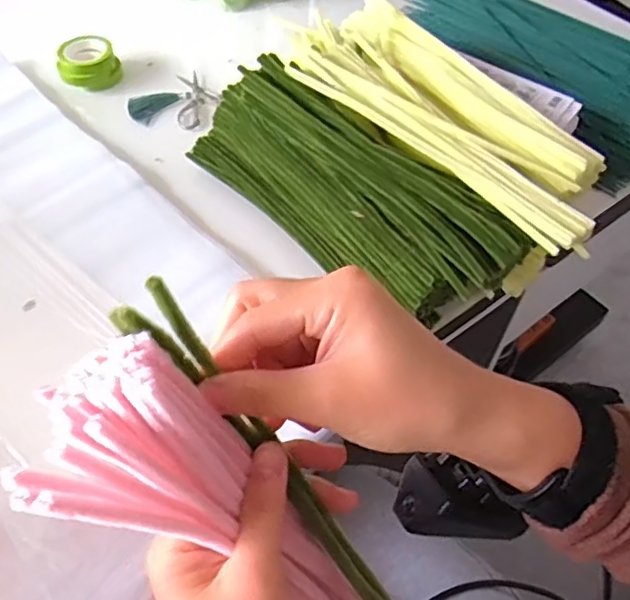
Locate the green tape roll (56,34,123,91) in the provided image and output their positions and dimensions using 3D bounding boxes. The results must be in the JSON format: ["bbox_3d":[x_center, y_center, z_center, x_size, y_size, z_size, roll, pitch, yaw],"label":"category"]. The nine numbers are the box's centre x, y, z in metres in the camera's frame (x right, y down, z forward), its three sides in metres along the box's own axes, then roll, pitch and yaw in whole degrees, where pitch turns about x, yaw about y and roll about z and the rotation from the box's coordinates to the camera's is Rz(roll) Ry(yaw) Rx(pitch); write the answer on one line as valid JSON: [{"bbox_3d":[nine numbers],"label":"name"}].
[{"bbox_3d":[-0.261,-0.271,0.705,0.068,0.040,0.058,-14,56,-10],"label":"green tape roll"}]

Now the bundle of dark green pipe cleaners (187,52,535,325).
[{"bbox_3d":[0.020,-0.096,0.545,0.096,0.097,0.332,-38,63,-24],"label":"bundle of dark green pipe cleaners"}]

